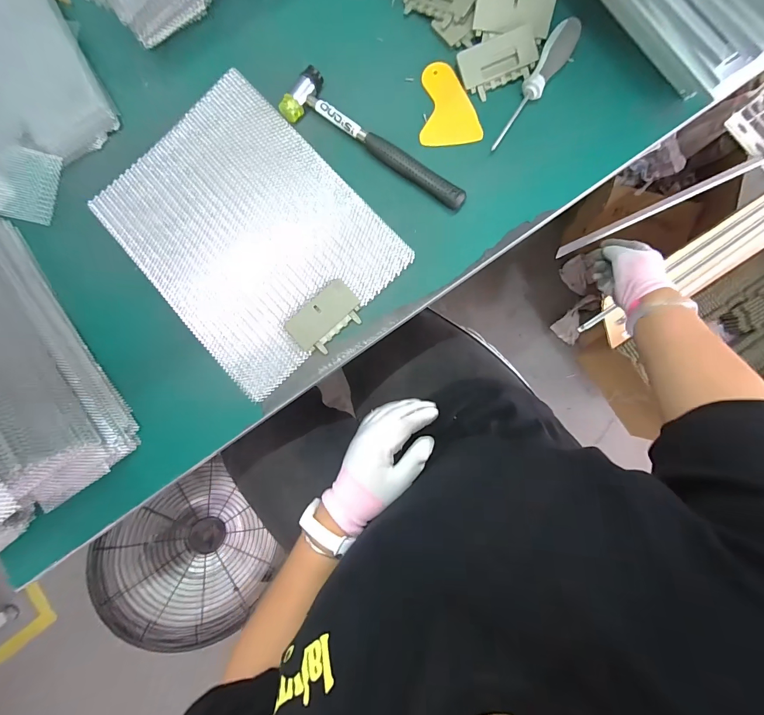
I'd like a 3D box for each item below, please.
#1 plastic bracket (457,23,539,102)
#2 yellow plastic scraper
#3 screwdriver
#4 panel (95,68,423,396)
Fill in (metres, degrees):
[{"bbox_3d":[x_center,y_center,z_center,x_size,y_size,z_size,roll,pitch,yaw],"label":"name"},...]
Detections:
[{"bbox_3d":[0.134,-0.338,0.407,0.084,0.015,0.054,-19,85,5],"label":"plastic bracket"},{"bbox_3d":[0.077,-0.297,0.418,0.068,0.004,0.098,-5,86,6],"label":"yellow plastic scraper"},{"bbox_3d":[0.171,-0.299,0.396,0.028,0.024,0.147,31,91,7],"label":"screwdriver"},{"bbox_3d":[-0.161,-0.154,0.424,0.246,0.021,0.325,-42,84,3],"label":"panel"}]

